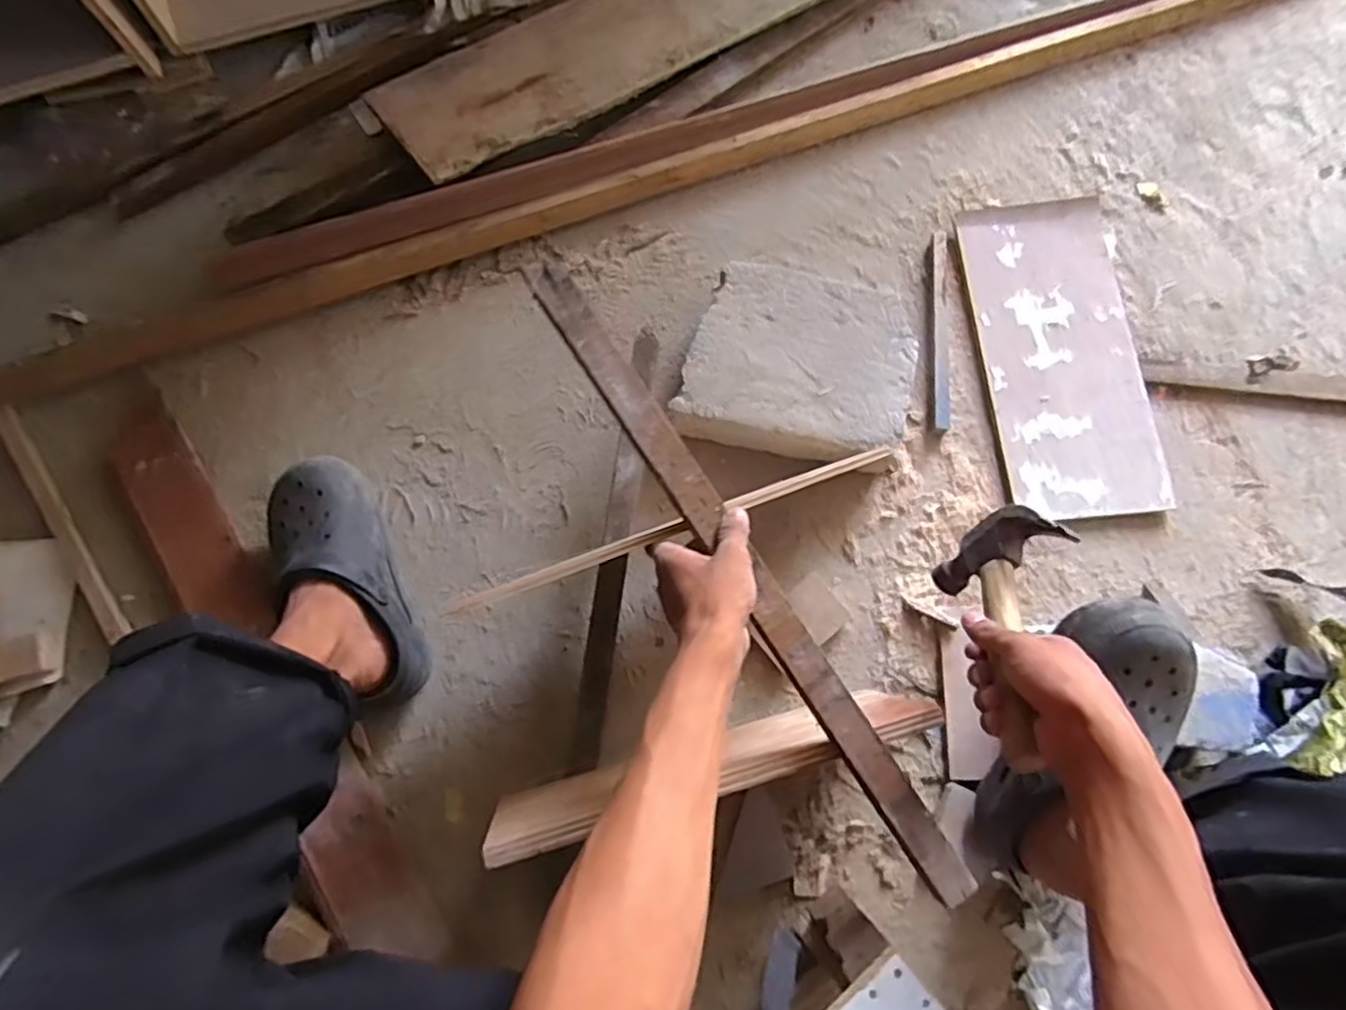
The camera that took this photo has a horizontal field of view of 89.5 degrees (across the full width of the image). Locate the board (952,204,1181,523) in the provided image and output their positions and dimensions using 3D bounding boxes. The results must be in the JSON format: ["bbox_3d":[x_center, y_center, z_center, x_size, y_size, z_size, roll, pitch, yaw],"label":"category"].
[{"bbox_3d":[0.463,-0.181,0.809,0.183,0.023,0.397,-4,76,0],"label":"board"}]

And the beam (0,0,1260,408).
[{"bbox_3d":[0.035,-0.448,0.883,1.856,0.032,0.050,-20,76,-5],"label":"beam"}]

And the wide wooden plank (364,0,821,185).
[{"bbox_3d":[0.150,-0.740,0.920,1.141,0.024,0.150,-31,86,-9],"label":"wide wooden plank"}]

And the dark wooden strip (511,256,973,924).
[{"bbox_3d":[0.061,0.057,0.536,0.034,0.008,0.593,-33,89,-8],"label":"dark wooden strip"}]

